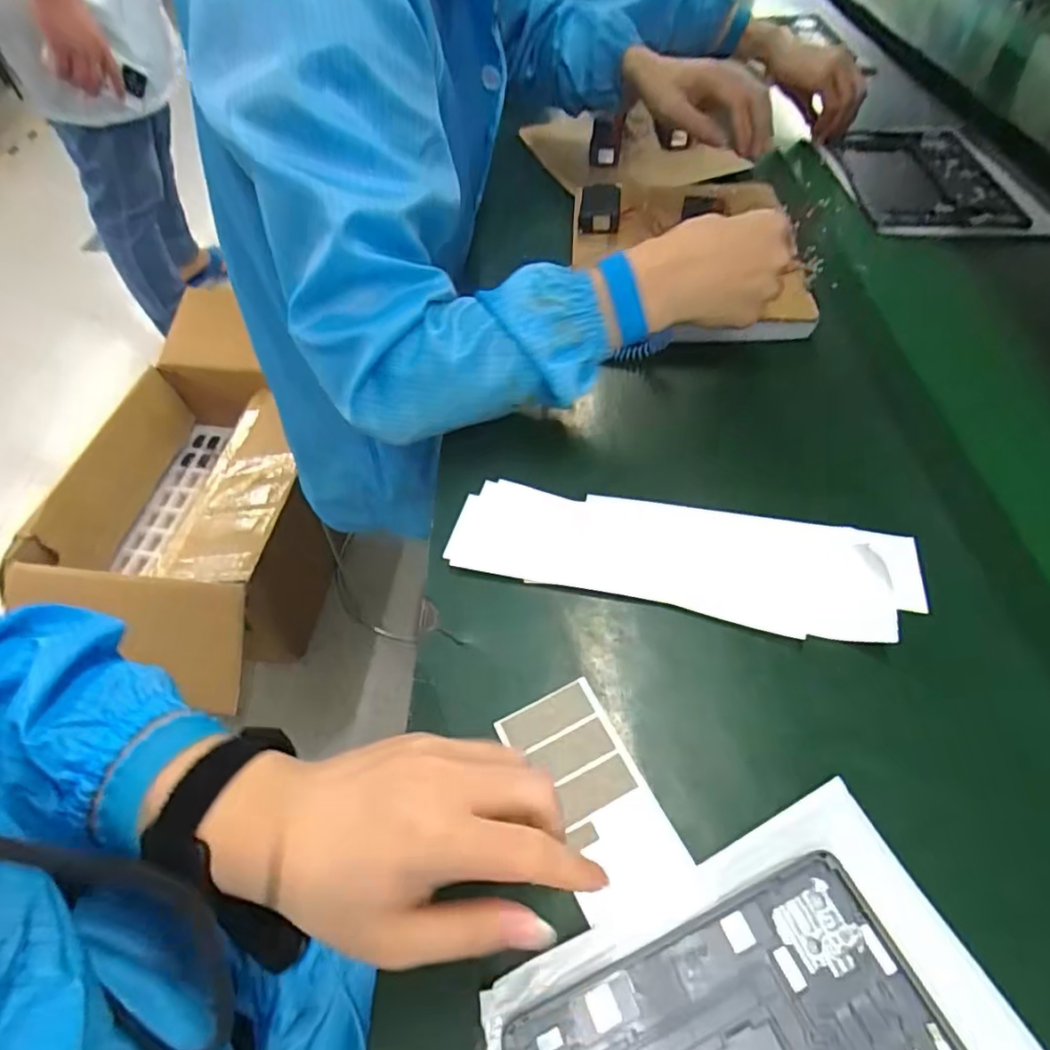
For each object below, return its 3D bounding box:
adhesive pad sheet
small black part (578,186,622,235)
[{"bbox_3d":[0.036,0.140,0.311,0.055,0.007,0.120,-22,52,-14],"label":"adhesive pad sheet"},{"bbox_3d":[0.074,-0.313,0.610,0.038,0.033,0.047,4,52,4],"label":"small black part"}]

